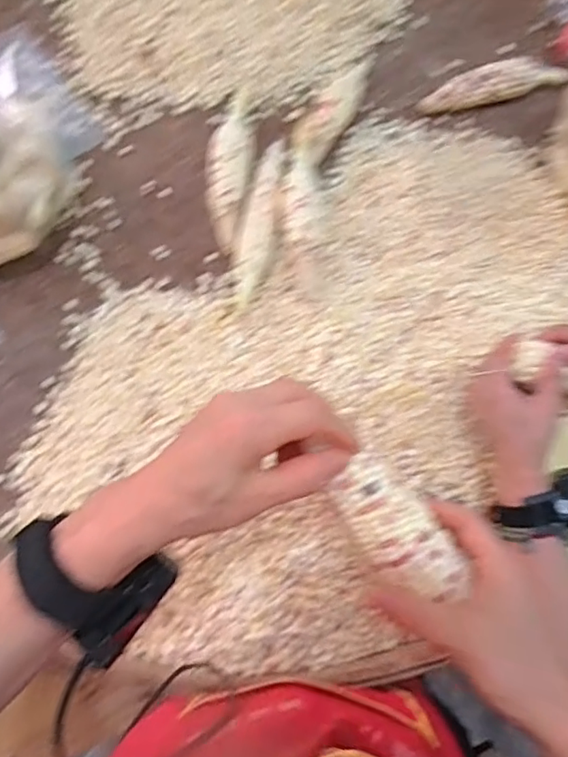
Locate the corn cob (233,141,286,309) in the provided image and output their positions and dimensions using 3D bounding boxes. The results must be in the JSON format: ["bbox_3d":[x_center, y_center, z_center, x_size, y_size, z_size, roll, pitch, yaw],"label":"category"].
[{"bbox_3d":[-0.029,-0.200,0.687,0.046,0.036,0.227,12,73,3],"label":"corn cob"}]

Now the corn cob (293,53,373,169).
[{"bbox_3d":[0.075,-0.377,0.742,0.050,0.040,0.236,30,76,9],"label":"corn cob"}]

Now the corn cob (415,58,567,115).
[{"bbox_3d":[0.302,-0.417,0.765,0.215,0.037,0.045,-15,74,-4],"label":"corn cob"}]

